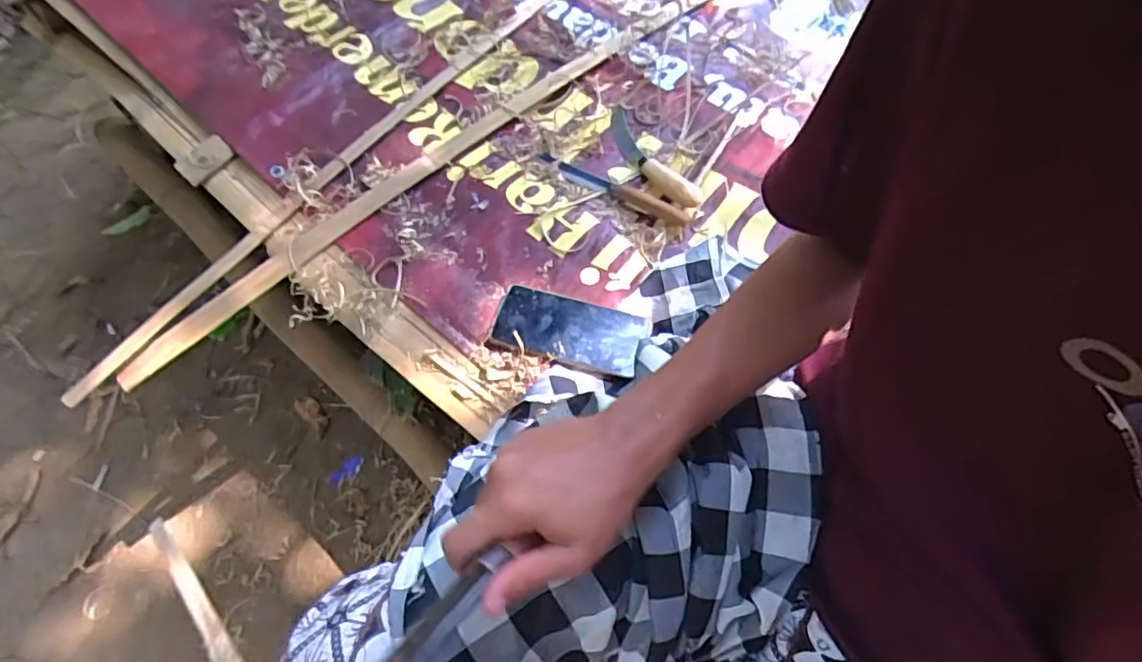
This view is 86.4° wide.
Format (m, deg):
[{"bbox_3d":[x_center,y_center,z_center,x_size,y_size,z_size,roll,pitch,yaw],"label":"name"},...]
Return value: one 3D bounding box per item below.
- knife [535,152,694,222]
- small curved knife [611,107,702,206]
[{"bbox_3d":[0.053,-0.181,0.762,0.205,0.015,0.028,28,65,18],"label":"knife"},{"bbox_3d":[0.099,-0.223,0.771,0.036,0.020,0.190,-27,62,-12],"label":"small curved knife"}]

